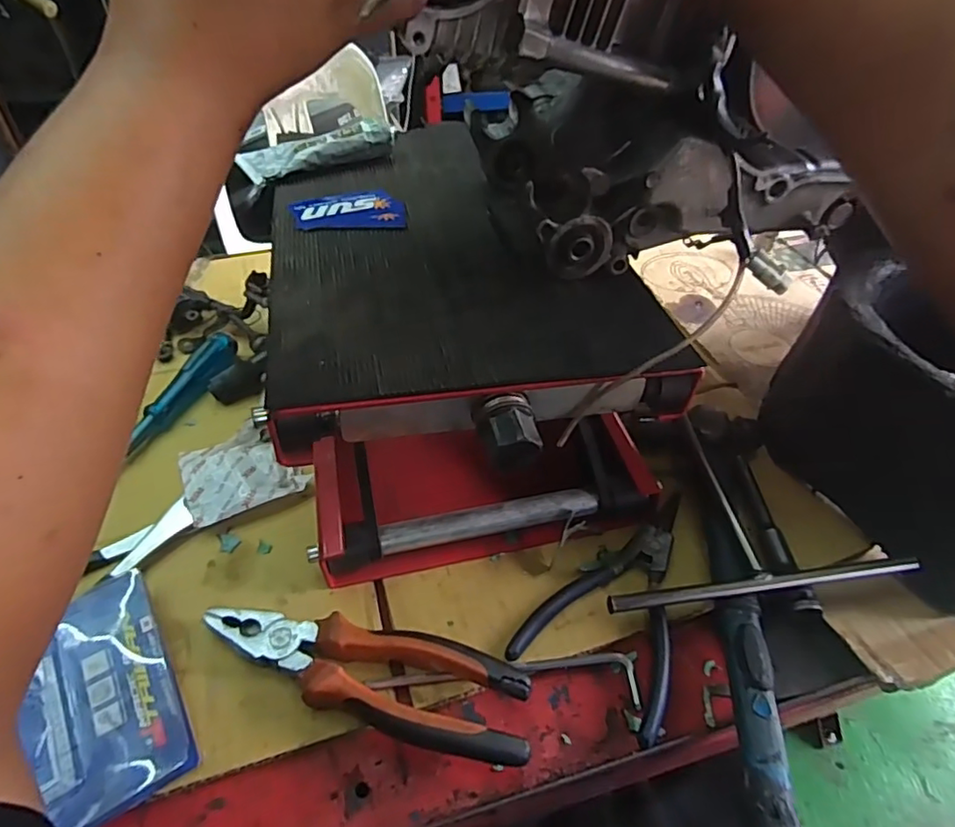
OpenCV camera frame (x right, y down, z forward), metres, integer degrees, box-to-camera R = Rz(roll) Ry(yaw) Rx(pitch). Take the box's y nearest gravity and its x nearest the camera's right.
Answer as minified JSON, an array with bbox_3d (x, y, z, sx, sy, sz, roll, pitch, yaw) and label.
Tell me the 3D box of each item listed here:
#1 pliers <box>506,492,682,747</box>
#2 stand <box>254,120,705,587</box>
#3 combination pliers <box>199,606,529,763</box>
[{"bbox_3d":[0.096,0.107,0.372,0.090,0.013,0.165,22,49,20],"label":"pliers"},{"bbox_3d":[-0.017,-0.062,0.435,0.224,0.159,0.331,-8,45,-9],"label":"stand"},{"bbox_3d":[-0.065,0.141,0.325,0.194,0.014,0.053,15,47,14],"label":"combination pliers"}]

